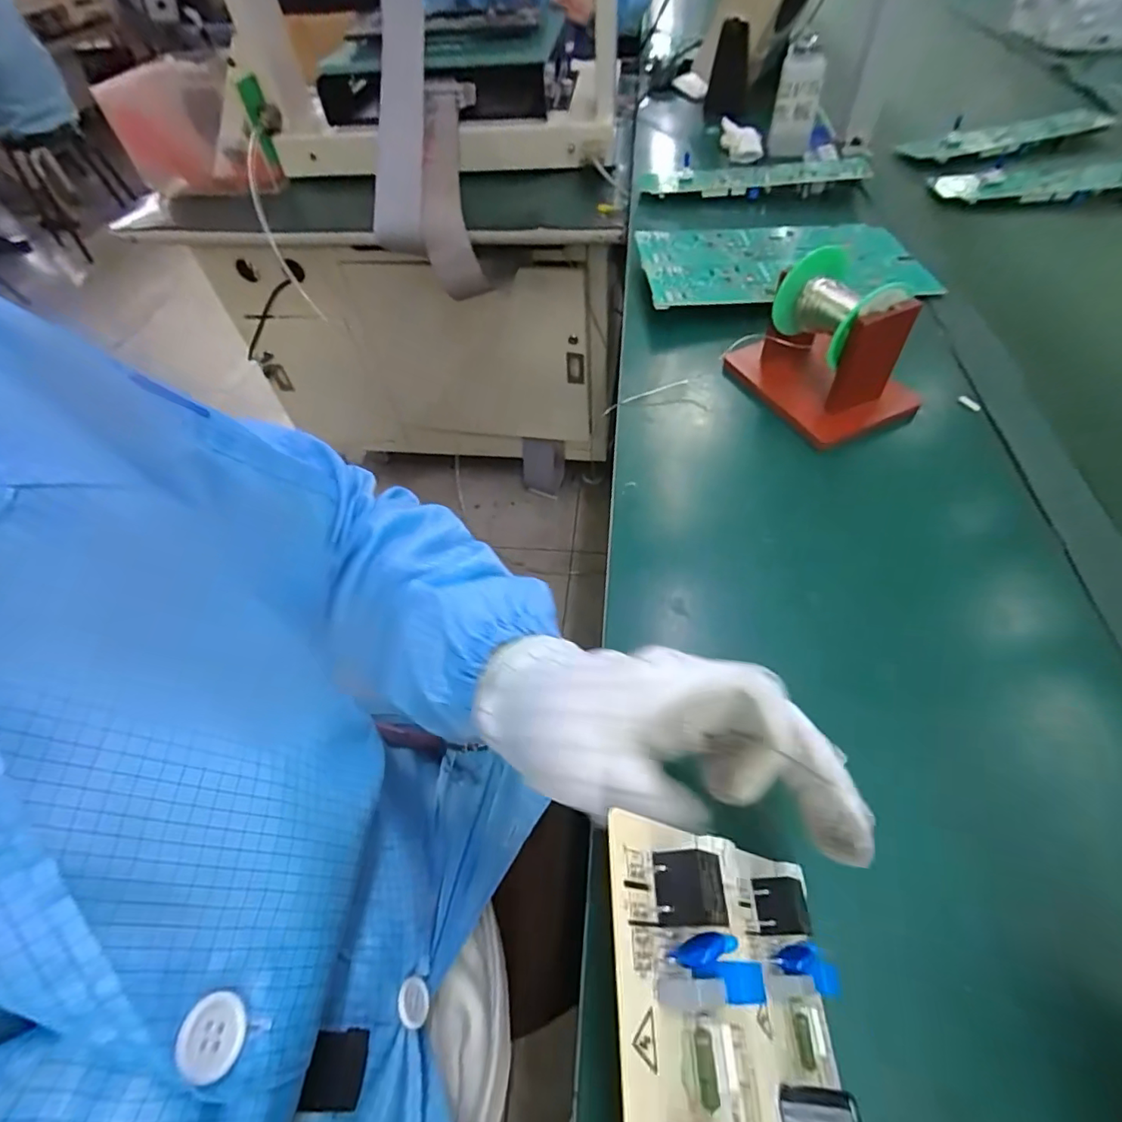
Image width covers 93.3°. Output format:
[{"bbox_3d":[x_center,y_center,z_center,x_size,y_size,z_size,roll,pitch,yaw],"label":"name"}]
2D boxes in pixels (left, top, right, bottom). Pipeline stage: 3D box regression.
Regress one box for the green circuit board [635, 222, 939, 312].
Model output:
[{"bbox_3d":[0.233,-0.329,0.574,0.285,0.016,0.177,-4,53,1],"label":"green circuit board"}]

